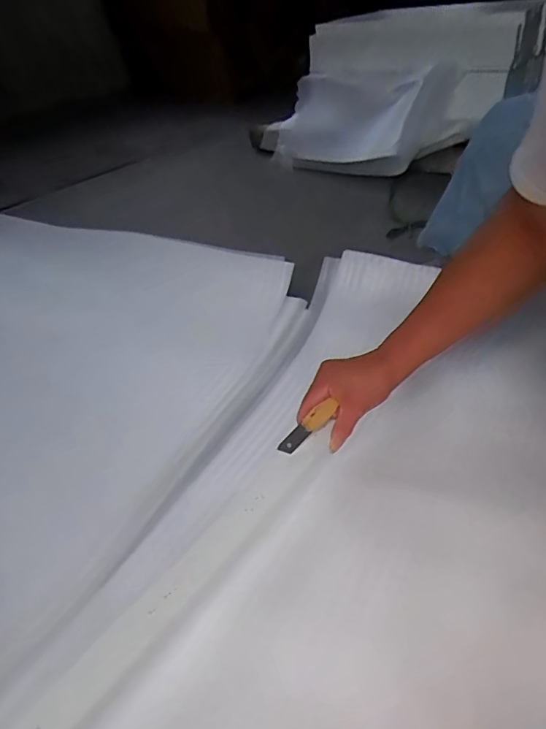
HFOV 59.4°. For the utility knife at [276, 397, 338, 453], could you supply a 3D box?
[{"bbox_3d":[0.040,0.076,0.573,0.084,0.020,0.014,-39,14,-18],"label":"utility knife"}]

